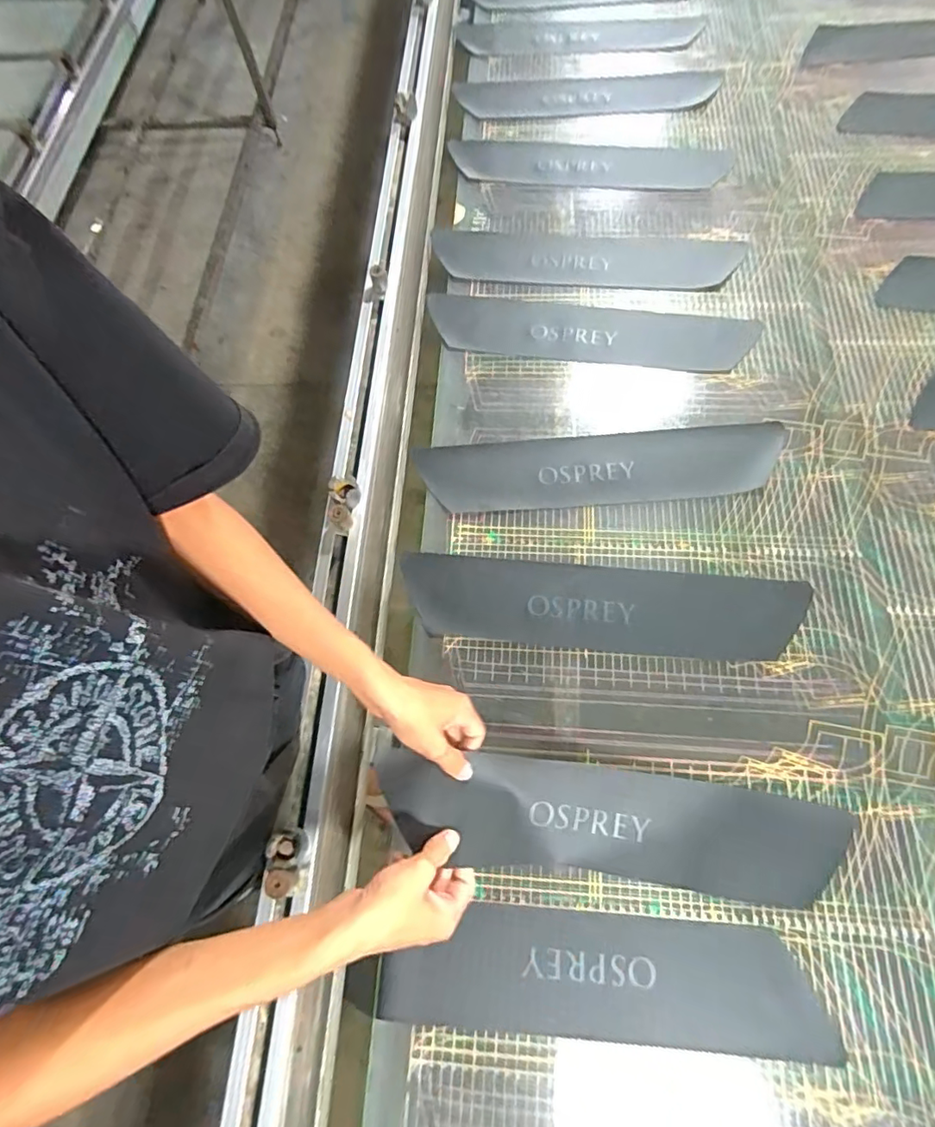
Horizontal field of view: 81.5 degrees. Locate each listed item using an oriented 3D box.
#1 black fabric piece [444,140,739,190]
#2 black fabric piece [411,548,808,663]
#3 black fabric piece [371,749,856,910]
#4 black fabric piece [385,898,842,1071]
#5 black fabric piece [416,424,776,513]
[{"bbox_3d":[0.212,-0.690,0.935,0.474,0.019,0.126,2,68,3],"label":"black fabric piece"},{"bbox_3d":[0.157,0.053,0.656,0.470,0.006,0.104,5,70,5],"label":"black fabric piece"},{"bbox_3d":[0.145,0.262,0.545,0.467,0.044,0.103,9,69,-3],"label":"black fabric piece"},{"bbox_3d":[0.127,0.399,0.526,0.411,0.007,0.105,3,68,4],"label":"black fabric piece"},{"bbox_3d":[0.174,-0.125,0.724,0.474,0.013,0.102,-3,71,1],"label":"black fabric piece"}]

